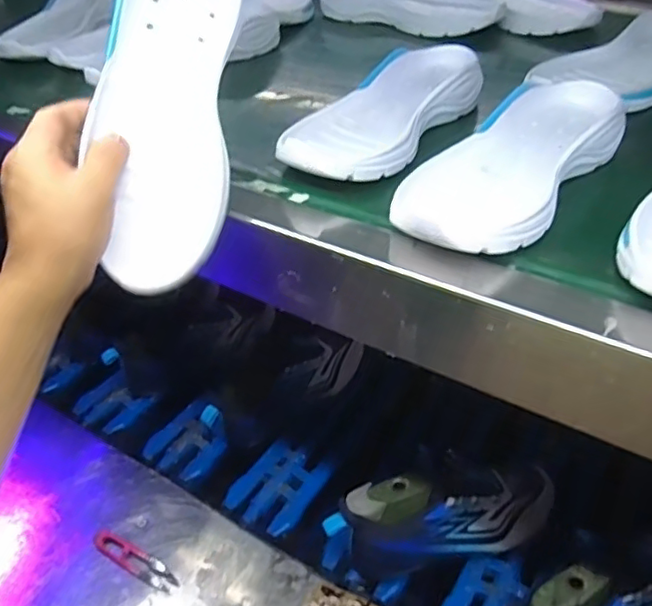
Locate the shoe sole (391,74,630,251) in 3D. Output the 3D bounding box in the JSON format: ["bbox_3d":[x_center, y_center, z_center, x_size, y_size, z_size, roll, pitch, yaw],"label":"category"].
[{"bbox_3d":[0.135,-0.102,0.449,0.099,0.048,0.245,26,50,29],"label":"shoe sole"}]

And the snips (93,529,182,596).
[{"bbox_3d":[-0.201,0.271,0.637,0.108,0.010,0.026,17,47,23],"label":"snips"}]

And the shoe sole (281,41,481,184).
[{"bbox_3d":[0.046,-0.162,0.526,0.102,0.042,0.256,23,49,28],"label":"shoe sole"}]

